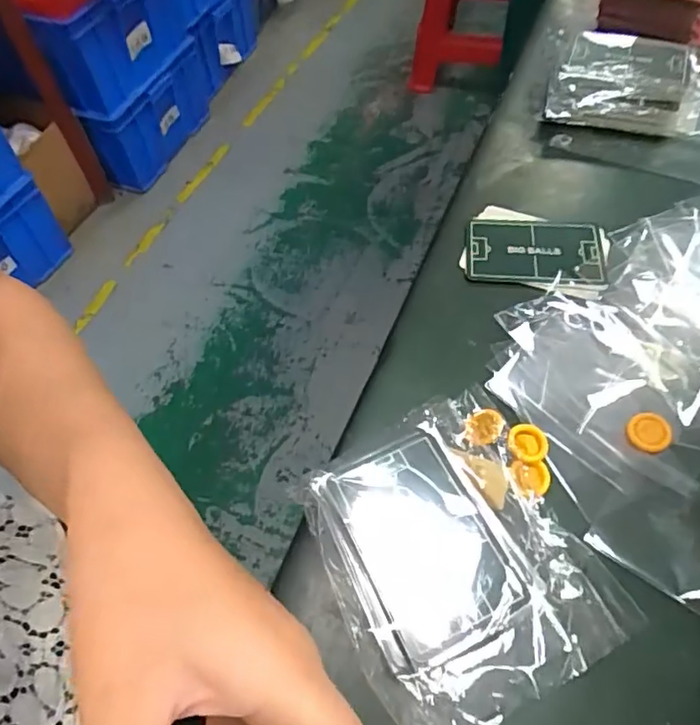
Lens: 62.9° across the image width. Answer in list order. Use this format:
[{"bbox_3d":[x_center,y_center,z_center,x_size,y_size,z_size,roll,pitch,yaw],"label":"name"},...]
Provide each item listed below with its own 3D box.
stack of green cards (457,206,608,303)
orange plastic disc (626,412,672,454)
[{"bbox_3d":[0.117,-0.071,0.362,0.085,0.007,0.062,15,59,14],"label":"stack of green cards"},{"bbox_3d":[0.151,0.035,0.289,0.020,0.006,0.021,-2,56,3],"label":"orange plastic disc"}]

